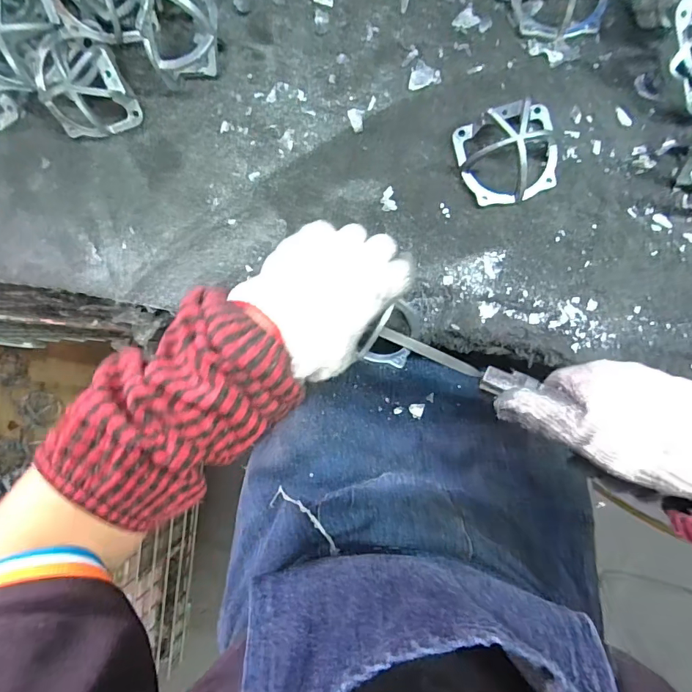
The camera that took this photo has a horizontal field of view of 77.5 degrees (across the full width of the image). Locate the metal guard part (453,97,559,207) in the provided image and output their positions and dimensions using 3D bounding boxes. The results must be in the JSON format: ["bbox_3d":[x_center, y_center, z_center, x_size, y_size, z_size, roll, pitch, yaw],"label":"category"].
[{"bbox_3d":[0.140,-0.165,0.364,0.082,0.042,0.077,-9,90,7],"label":"metal guard part"}]

